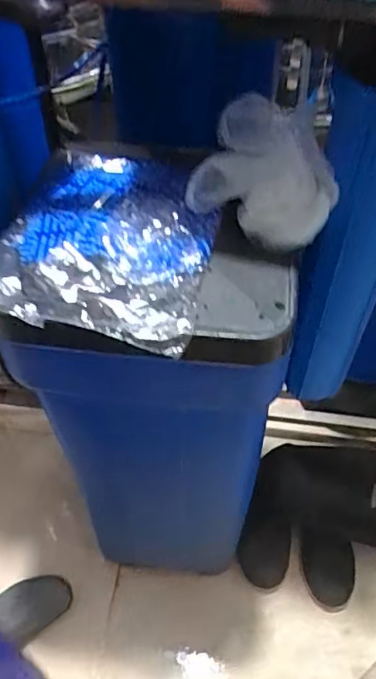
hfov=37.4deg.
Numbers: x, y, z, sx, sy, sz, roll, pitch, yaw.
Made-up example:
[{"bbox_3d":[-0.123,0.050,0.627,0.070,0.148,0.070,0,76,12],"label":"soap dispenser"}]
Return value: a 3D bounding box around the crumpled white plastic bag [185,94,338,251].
[{"bbox_3d":[0.089,-0.181,0.600,0.144,0.086,0.123,18,54,14],"label":"crumpled white plastic bag"}]

